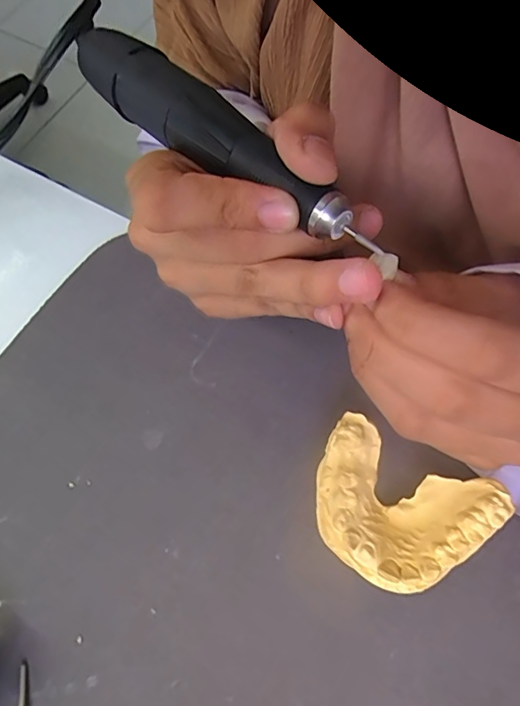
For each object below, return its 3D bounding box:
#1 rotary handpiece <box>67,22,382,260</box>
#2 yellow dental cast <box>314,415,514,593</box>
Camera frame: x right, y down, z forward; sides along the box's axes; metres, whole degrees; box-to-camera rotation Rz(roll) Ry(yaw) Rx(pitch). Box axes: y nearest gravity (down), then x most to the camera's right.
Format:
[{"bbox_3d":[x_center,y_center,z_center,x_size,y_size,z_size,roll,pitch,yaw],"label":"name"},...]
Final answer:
[{"bbox_3d":[-0.022,-0.082,0.170,0.022,0.020,0.158,-40,65,-14],"label":"rotary handpiece"},{"bbox_3d":[0.053,0.063,0.184,0.066,0.025,0.051,26,70,11],"label":"yellow dental cast"}]

